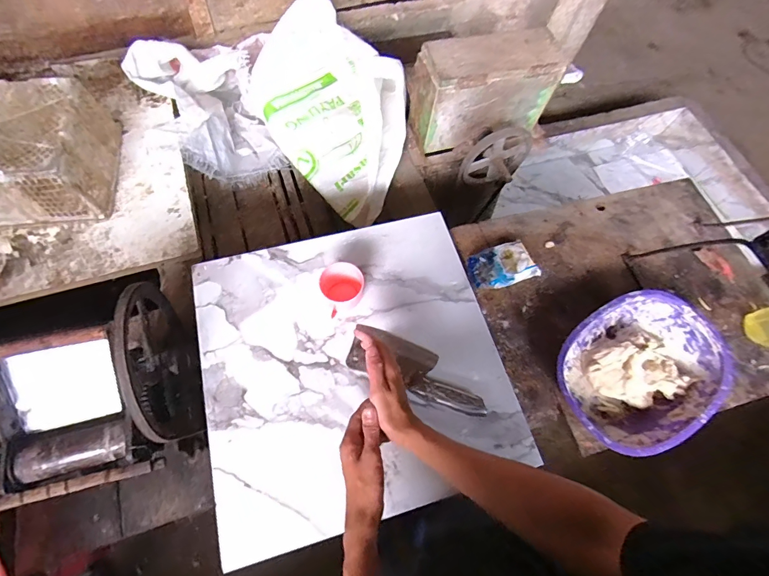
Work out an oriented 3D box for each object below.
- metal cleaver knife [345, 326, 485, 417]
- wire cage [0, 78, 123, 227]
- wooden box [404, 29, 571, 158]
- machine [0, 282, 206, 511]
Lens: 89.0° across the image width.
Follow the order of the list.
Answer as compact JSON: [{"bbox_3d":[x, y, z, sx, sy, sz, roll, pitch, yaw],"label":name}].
[{"bbox_3d":[0.058,0.140,0.669,0.240,0.016,0.084,21,54,10],"label":"metal cleaver knife"},{"bbox_3d":[-0.949,-0.339,0.964,0.454,0.165,0.340,-6,67,-7],"label":"wire cage"},{"bbox_3d":[0.267,-0.523,1.041,0.359,0.226,0.130,-15,66,-12],"label":"wooden box"},{"bbox_3d":[-0.468,0.187,0.653,0.241,0.284,0.258,-10,65,-10],"label":"machine"}]

